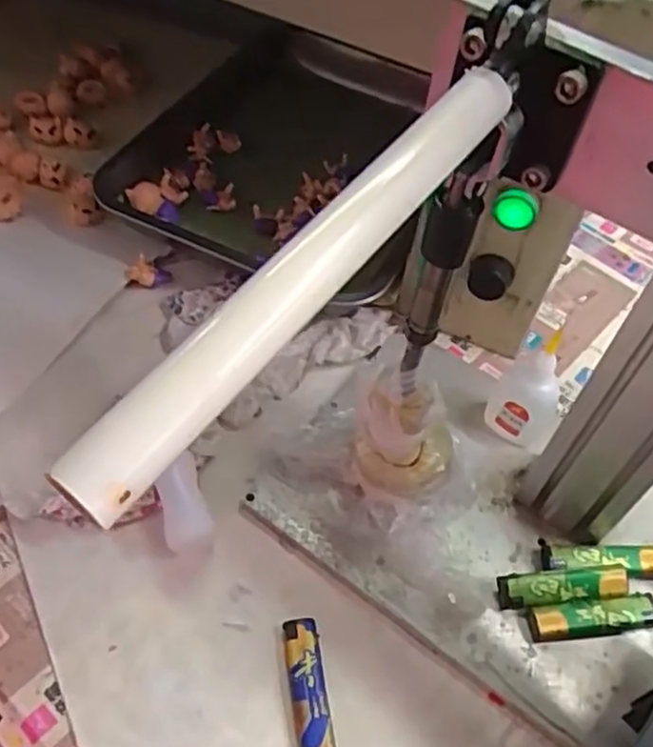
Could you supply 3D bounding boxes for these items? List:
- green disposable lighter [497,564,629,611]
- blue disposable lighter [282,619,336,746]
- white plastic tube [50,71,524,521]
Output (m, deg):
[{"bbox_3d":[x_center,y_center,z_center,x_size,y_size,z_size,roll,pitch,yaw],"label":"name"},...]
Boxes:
[{"bbox_3d":[0.150,0.134,0.442,0.081,0.013,0.021,-2,56,-7],"label":"green disposable lighter"},{"bbox_3d":[-0.010,0.183,0.406,0.021,0.010,0.081,-5,57,-9],"label":"blue disposable lighter"},{"bbox_3d":[0.000,-0.036,0.204,0.017,0.014,0.193,34,60,17],"label":"white plastic tube"}]

